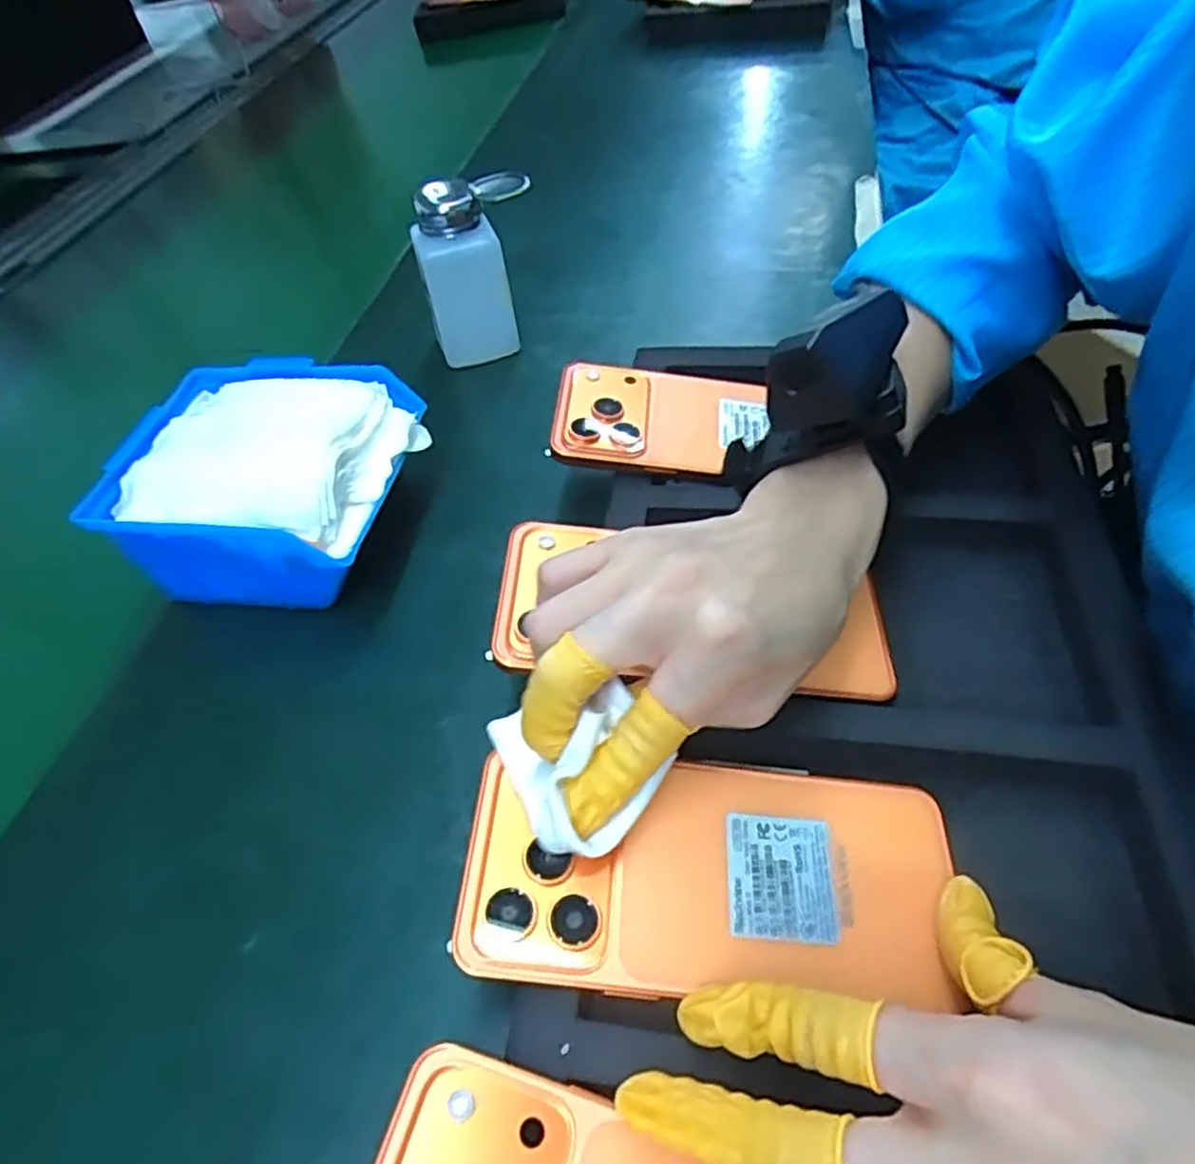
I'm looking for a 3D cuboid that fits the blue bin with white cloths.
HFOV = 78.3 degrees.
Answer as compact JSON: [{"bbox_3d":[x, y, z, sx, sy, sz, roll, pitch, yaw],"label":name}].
[{"bbox_3d":[-0.166,-0.051,0.387,0.145,0.069,0.127,1,52,5],"label":"blue bin with white cloths"}]

